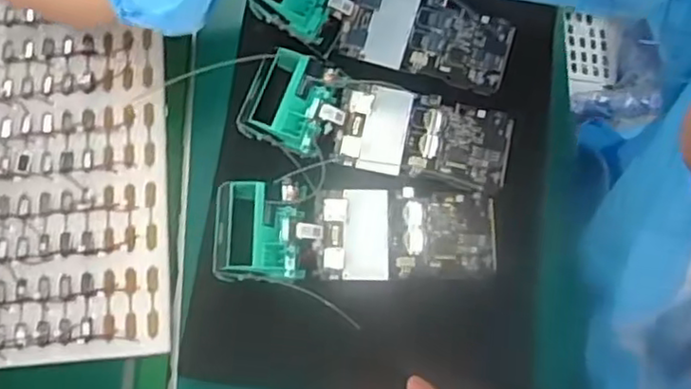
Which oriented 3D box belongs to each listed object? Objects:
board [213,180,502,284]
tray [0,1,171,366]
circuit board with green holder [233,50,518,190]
[{"bbox_3d":[0.008,0.025,0.473,0.196,0.033,0.066,-1,77,1],"label":"board"},{"bbox_3d":[-0.253,-0.031,0.495,0.238,0.009,0.304,-4,77,0],"label":"tray"},{"bbox_3d":[0.025,-0.054,0.494,0.197,0.033,0.067,14,78,4],"label":"circuit board with green holder"}]

